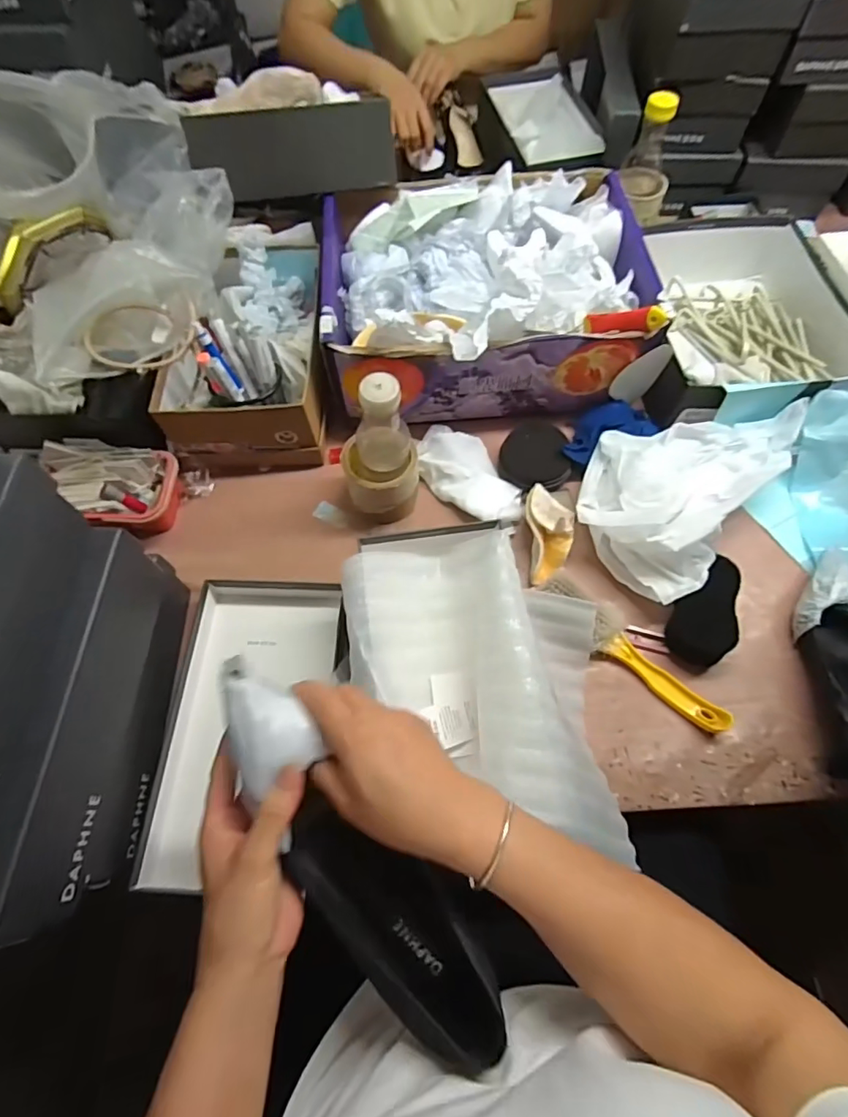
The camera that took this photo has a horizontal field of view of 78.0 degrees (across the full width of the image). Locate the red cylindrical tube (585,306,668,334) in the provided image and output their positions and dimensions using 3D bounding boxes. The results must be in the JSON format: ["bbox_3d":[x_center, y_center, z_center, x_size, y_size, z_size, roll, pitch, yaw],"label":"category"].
[{"bbox_3d":[0.230,-0.274,0.599,0.087,0.025,0.018,3,64,17],"label":"red cylindrical tube"}]

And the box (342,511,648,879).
[{"bbox_3d":[0.057,0.122,0.520,0.244,0.112,0.325,-8,65,-2],"label":"box"}]

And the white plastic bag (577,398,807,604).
[{"bbox_3d":[0.296,-0.095,0.625,0.181,0.094,0.283,37,71,17],"label":"white plastic bag"}]

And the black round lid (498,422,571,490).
[{"bbox_3d":[0.141,-0.131,0.672,0.084,0.026,0.089,-1,65,2],"label":"black round lid"}]

